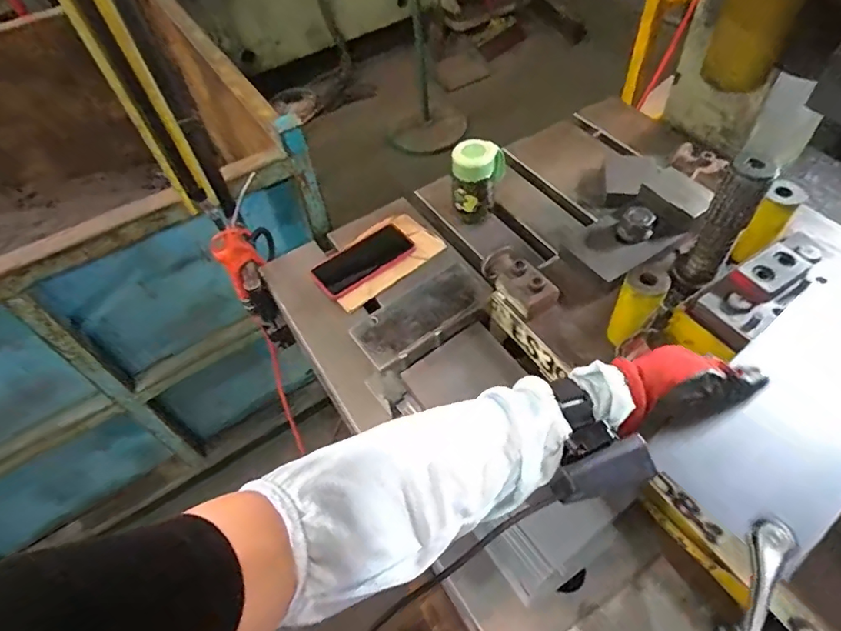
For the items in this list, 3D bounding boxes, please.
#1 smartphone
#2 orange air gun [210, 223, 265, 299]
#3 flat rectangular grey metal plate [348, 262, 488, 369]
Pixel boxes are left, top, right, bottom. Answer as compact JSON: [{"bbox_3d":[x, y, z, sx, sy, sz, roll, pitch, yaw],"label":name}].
[{"bbox_3d":[-0.096,-0.092,0.832,0.161,0.016,0.088,-35,58,-20],"label":"smartphone"},{"bbox_3d":[-0.293,-0.086,0.851,0.067,0.119,0.047,-30,56,-16],"label":"orange air gun"},{"bbox_3d":[0.002,-0.005,0.618,0.167,0.021,0.067,-34,57,-19],"label":"flat rectangular grey metal plate"}]

